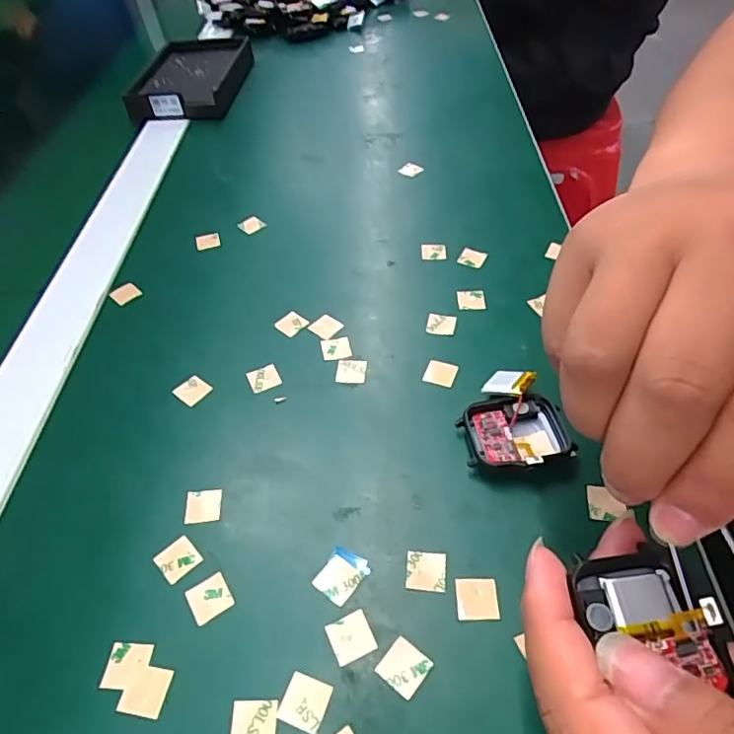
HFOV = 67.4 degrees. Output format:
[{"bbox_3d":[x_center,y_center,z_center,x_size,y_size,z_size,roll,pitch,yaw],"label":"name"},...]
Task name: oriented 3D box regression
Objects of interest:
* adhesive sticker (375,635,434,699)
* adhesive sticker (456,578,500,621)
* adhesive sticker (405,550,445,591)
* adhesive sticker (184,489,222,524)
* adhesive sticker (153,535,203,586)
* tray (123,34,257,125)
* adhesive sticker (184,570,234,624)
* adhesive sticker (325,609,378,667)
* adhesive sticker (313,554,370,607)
[{"bbox_3d":[0.014,0.107,0.197,0.015,0.004,0.015,32,58,28],"label":"adhesive sticker"},{"bbox_3d":[0.042,0.088,0.210,0.015,0.004,0.015,-2,48,2],"label":"adhesive sticker"},{"bbox_3d":[0.024,0.081,0.220,0.015,0.004,0.015,2,50,6],"label":"adhesive sticker"},{"bbox_3d":[-0.072,0.061,0.244,0.015,0.004,0.015,-4,51,-3],"label":"adhesive sticker"},{"bbox_3d":[-0.078,0.079,0.227,0.016,0.004,0.015,-37,56,-26],"label":"adhesive sticker"},{"bbox_3d":[-0.172,-0.284,0.541,0.090,0.024,0.143,3,49,6],"label":"tray"},{"bbox_3d":[-0.062,0.090,0.216,0.016,0.004,0.016,-28,52,-19],"label":"adhesive sticker"},{"bbox_3d":[-0.006,0.099,0.203,0.015,0.004,0.015,-21,50,-14],"label":"adhesive sticker"},{"bbox_3d":[-0.010,0.083,0.220,0.016,0.004,0.019,30,57,26],"label":"adhesive sticker"}]

